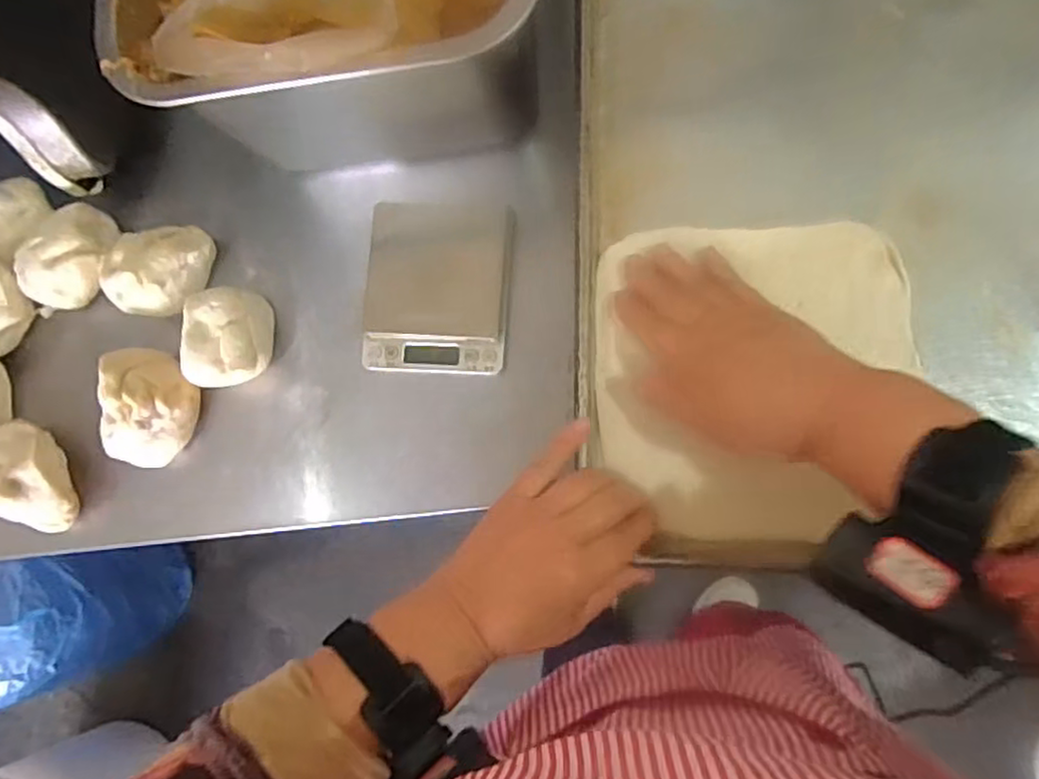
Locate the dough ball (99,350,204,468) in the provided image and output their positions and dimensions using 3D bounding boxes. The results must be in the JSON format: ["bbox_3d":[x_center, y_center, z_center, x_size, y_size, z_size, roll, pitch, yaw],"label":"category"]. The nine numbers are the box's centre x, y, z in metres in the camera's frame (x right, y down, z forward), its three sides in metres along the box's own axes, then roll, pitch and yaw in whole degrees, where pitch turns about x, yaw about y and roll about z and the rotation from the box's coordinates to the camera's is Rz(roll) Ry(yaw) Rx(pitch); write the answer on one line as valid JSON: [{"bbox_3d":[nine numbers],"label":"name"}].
[{"bbox_3d":[-0.281,0.014,0.505,0.071,0.051,0.080,16,86,10],"label":"dough ball"}]

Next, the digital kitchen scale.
[{"bbox_3d":[-0.059,-0.075,0.493,0.106,0.016,0.124,4,88,9],"label":"digital kitchen scale"}]

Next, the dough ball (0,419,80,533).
[{"bbox_3d":[-0.371,0.063,0.517,0.086,0.053,0.056,44,91,11],"label":"dough ball"}]

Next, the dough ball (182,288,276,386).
[{"bbox_3d":[-0.214,-0.038,0.502,0.052,0.050,0.071,-3,82,8],"label":"dough ball"}]

